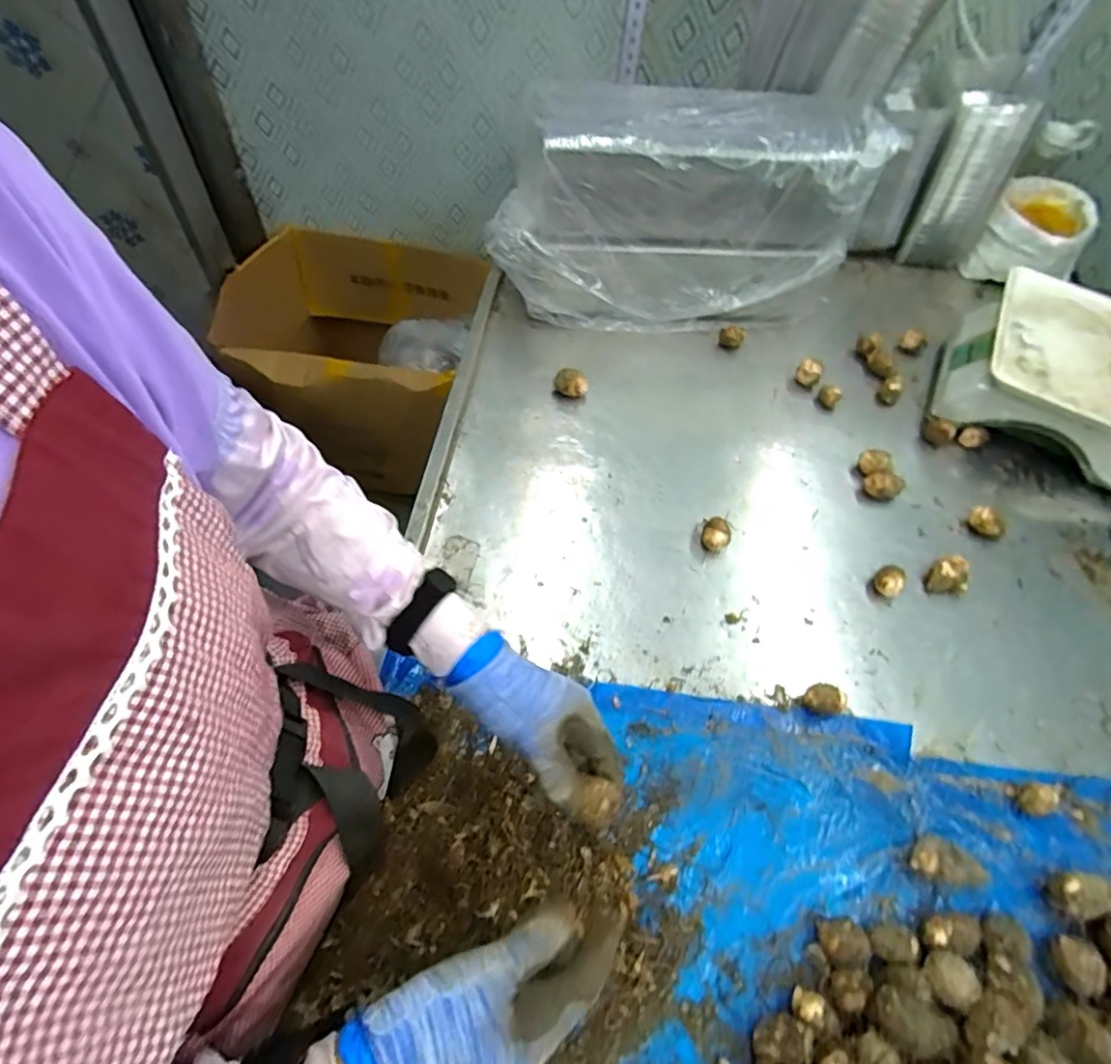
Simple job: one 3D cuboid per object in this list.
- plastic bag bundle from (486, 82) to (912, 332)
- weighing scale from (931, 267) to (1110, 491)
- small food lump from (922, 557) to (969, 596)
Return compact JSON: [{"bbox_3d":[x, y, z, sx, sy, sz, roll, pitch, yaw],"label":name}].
[{"bbox_3d":[0.165,-0.470,0.862,0.512,0.259,0.182,-3,58,-7],"label":"plastic bag bundle"},{"bbox_3d":[0.733,-0.229,0.844,0.284,0.105,0.274,25,59,11],"label":"weighing scale"},{"bbox_3d":[0.478,0.057,0.712,0.033,0.044,0.035,-3,58,-7],"label":"small food lump"}]

